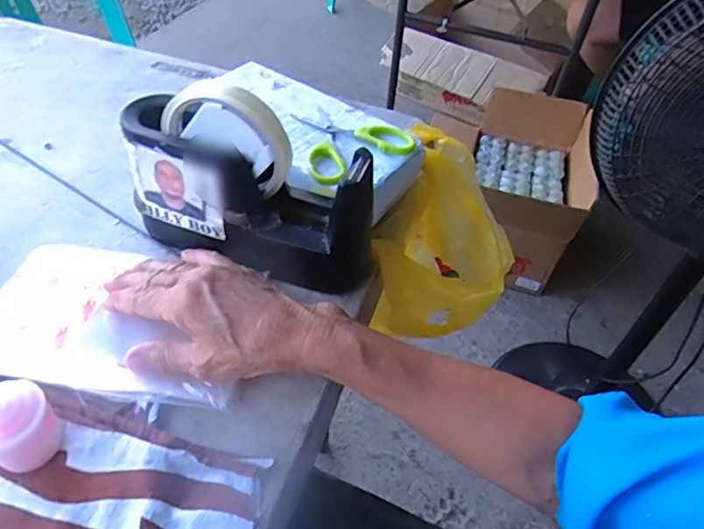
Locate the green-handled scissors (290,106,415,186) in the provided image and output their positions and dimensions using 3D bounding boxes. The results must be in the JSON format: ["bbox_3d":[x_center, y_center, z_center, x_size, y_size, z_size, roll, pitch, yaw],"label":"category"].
[{"bbox_3d":[-0.013,-0.108,0.448,0.097,0.014,0.097,-30,58,-26],"label":"green-handled scissors"}]

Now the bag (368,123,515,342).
[{"bbox_3d":[0.095,-0.014,0.509,0.125,0.109,0.225,14,50,8],"label":"bag"}]

